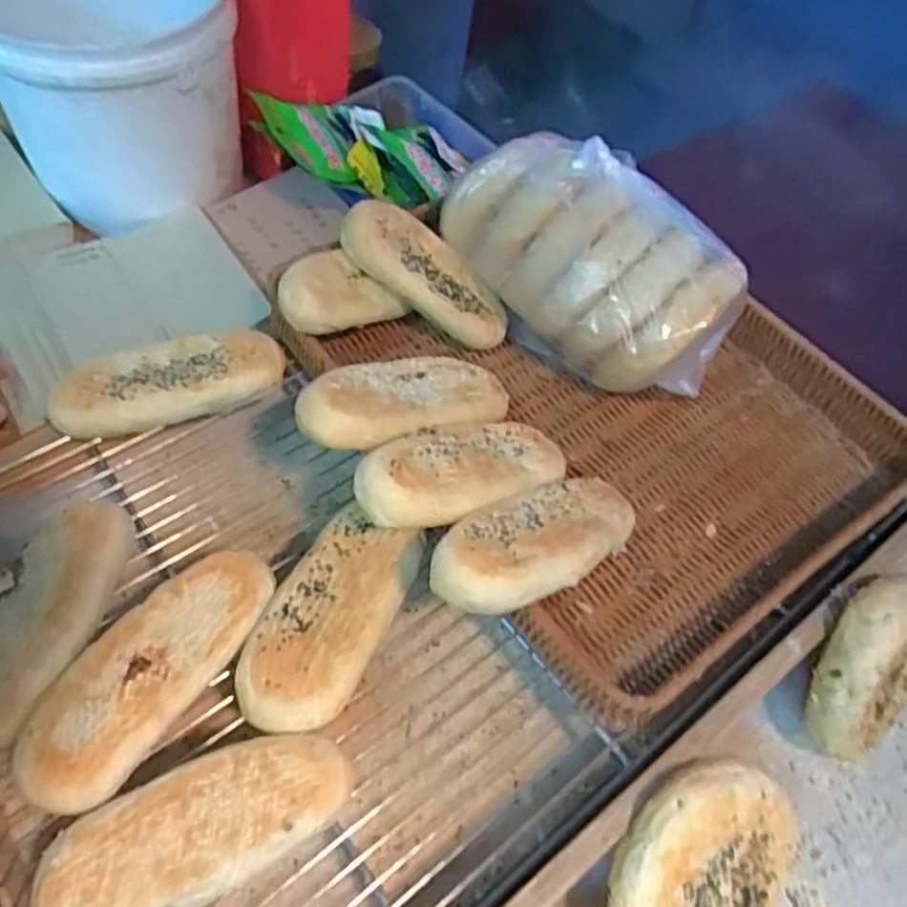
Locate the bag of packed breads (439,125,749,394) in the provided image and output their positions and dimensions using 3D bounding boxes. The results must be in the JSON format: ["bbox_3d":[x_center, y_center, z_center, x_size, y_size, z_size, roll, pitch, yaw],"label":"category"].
[{"bbox_3d":[0.101,-0.138,0.532,0.135,0.097,0.218,-40,78,-2],"label":"bag of packed breads"}]

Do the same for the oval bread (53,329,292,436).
[{"bbox_3d":[-0.196,-0.050,0.519,0.152,0.028,0.056,-12,58,-13],"label":"oval bread"}]

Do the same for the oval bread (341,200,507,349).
[{"bbox_3d":[-0.017,-0.133,0.549,0.137,0.028,0.056,37,56,-15],"label":"oval bread"}]

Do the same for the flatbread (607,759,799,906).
[{"bbox_3d":[0.128,0.210,0.373,0.107,0.025,0.096,-48,112,-12],"label":"flatbread"}]

